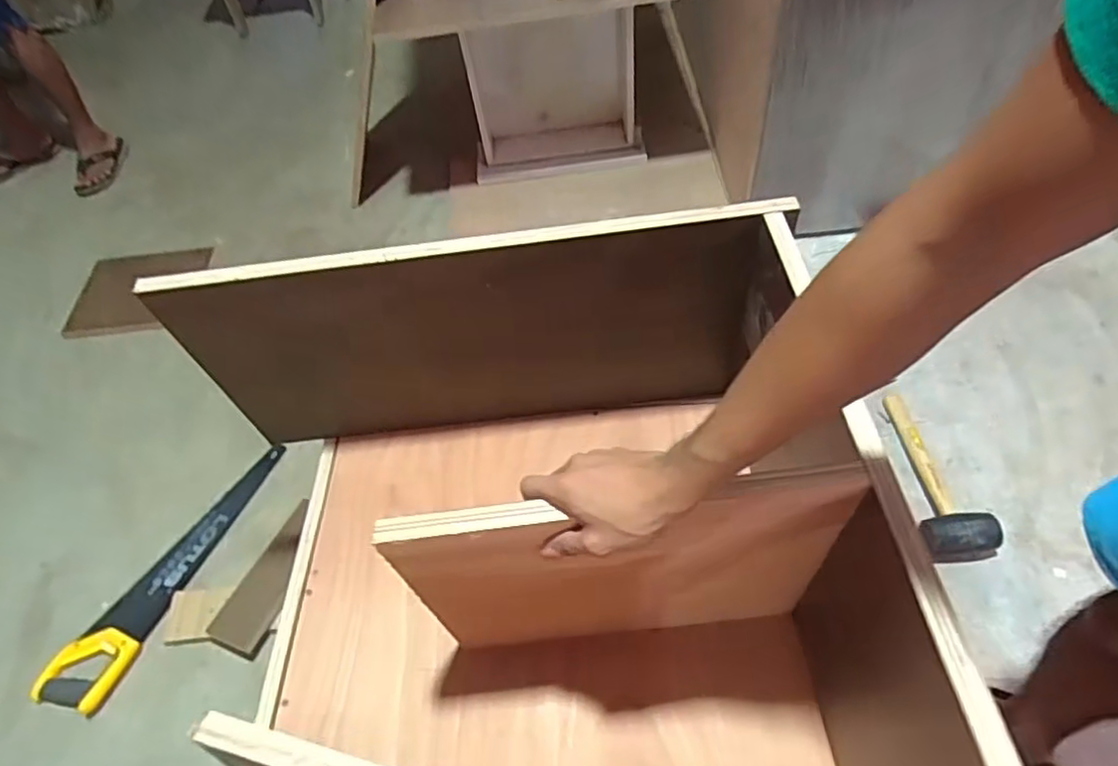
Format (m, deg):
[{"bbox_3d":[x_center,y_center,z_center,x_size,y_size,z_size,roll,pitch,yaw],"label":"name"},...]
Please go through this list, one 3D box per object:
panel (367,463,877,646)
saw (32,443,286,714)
[{"bbox_3d":[0.064,0.190,0.646,0.398,0.334,0.021,-6,54,0],"label":"panel"},{"bbox_3d":[-0.718,0.334,1.205,0.132,0.020,0.536,20,58,18],"label":"saw"}]

